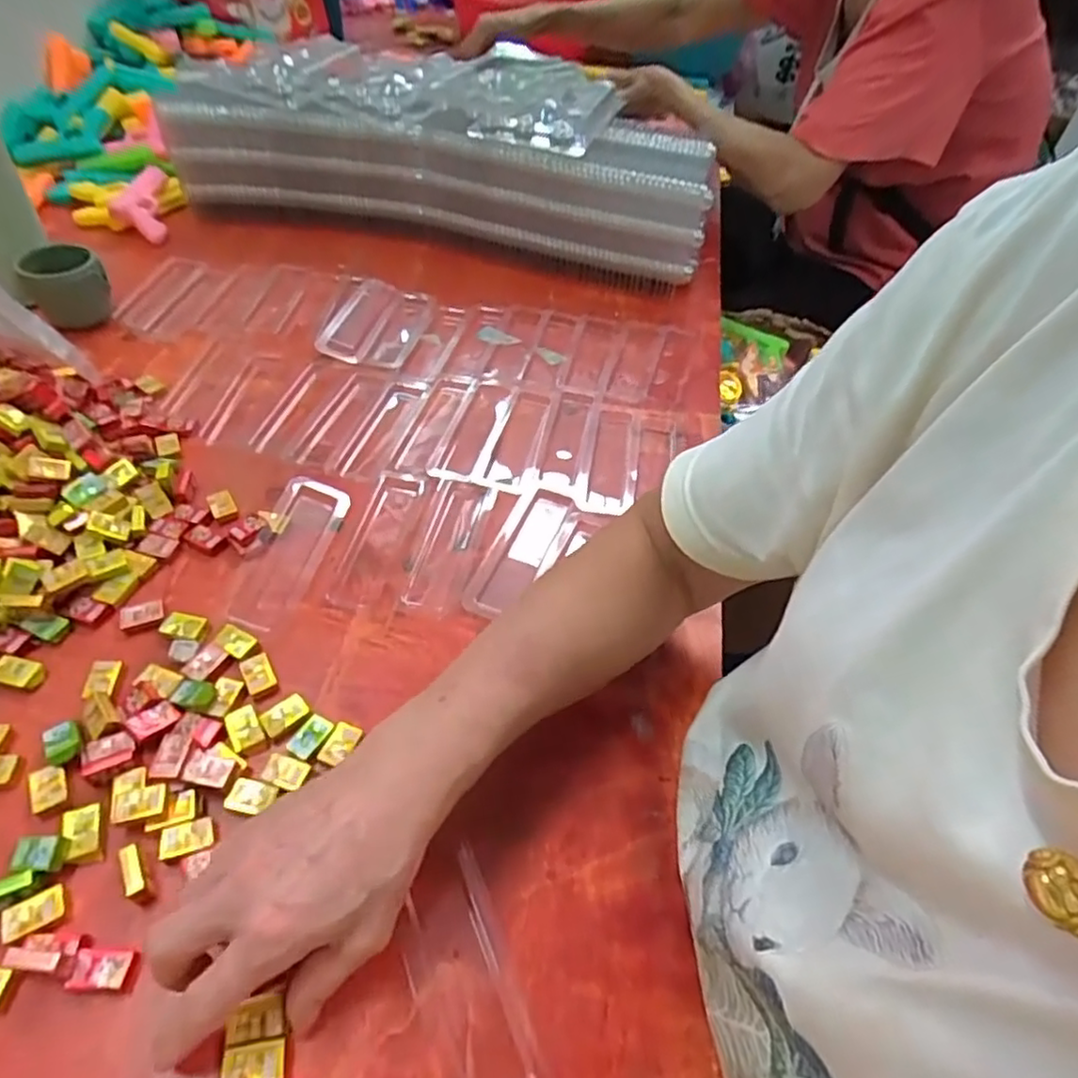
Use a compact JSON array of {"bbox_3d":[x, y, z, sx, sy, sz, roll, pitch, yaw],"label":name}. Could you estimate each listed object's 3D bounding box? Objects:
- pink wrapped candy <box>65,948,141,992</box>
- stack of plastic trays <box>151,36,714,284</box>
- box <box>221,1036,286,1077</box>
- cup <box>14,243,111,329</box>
[{"bbox_3d":[-0.203,0.200,0.308,0.025,0.013,0.017,5,49,-2],"label":"pink wrapped candy"},{"bbox_3d":[-0.111,-0.440,0.757,0.594,0.165,0.160,11,49,4],"label":"stack of plastic trays"},{"bbox_3d":[-0.125,0.231,0.291,0.026,0.008,0.017,-6,50,-11],"label":"box"},{"bbox_3d":[-0.453,-0.243,0.635,0.068,0.056,0.064,-25,56,-24],"label":"cup"}]

